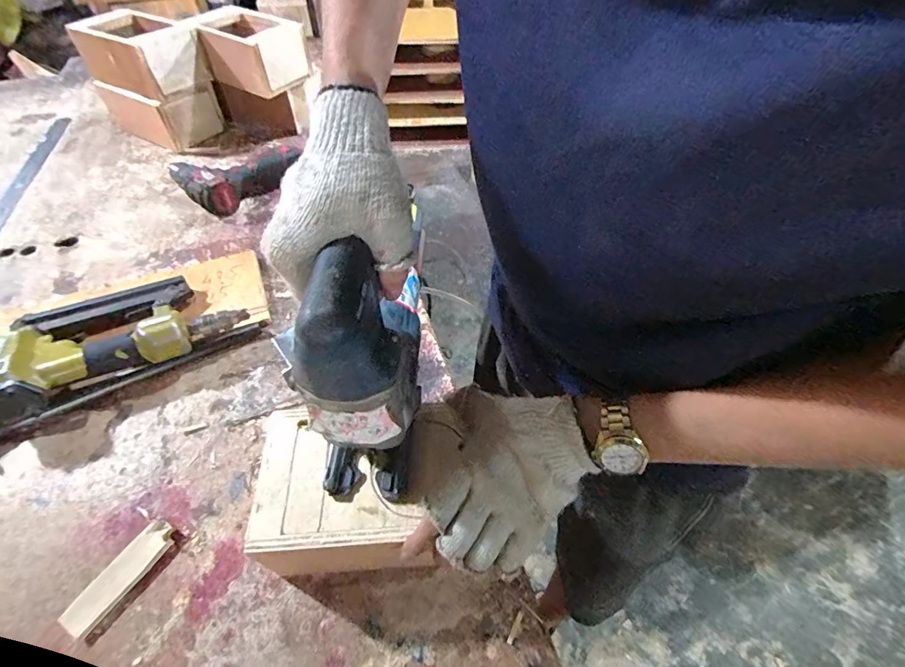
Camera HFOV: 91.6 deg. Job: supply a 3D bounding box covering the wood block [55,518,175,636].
[{"bbox_3d":[-0.296,0.213,0.392,0.032,0.012,0.095,25,55,18],"label":"wood block"}]

